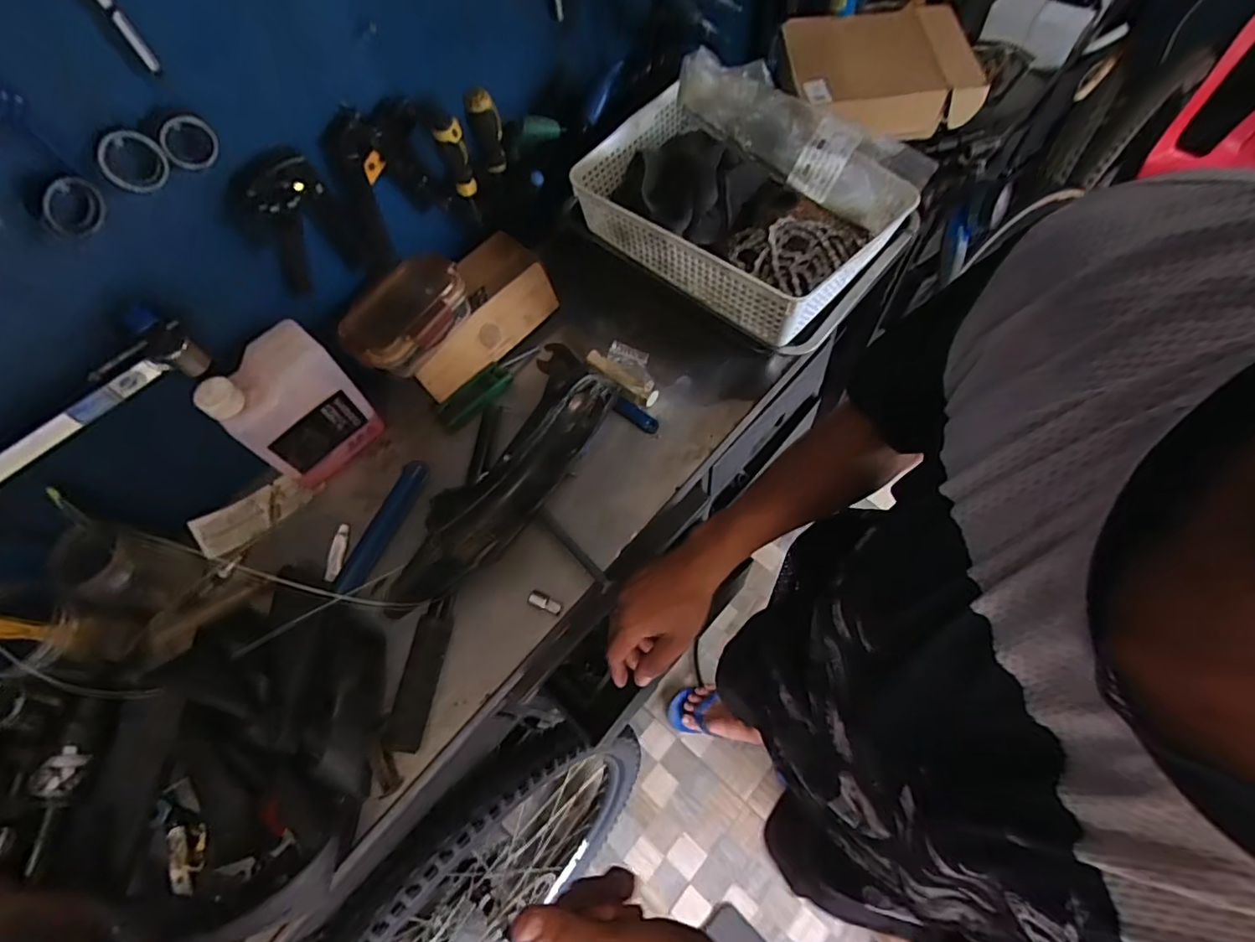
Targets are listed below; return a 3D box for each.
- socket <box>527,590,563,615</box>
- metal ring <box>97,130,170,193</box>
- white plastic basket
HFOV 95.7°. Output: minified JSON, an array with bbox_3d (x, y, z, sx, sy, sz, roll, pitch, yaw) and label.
[{"bbox_3d":[-0.089,0.143,0.618,0.040,0.011,0.017,17,67,11],"label":"socket"},{"bbox_3d":[-0.374,-0.234,0.431,0.044,0.040,0.010,-39,69,-14],"label":"metal ring"},{"bbox_3d":[0.139,-0.322,0.687,0.345,0.121,0.243,34,71,17],"label":"white plastic basket"}]

